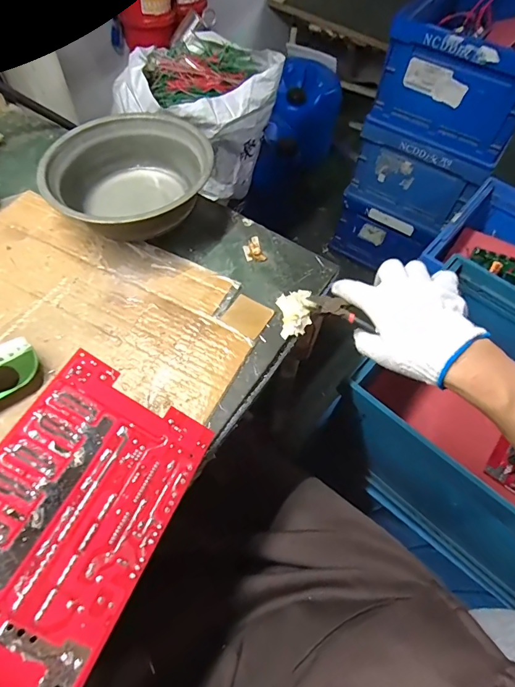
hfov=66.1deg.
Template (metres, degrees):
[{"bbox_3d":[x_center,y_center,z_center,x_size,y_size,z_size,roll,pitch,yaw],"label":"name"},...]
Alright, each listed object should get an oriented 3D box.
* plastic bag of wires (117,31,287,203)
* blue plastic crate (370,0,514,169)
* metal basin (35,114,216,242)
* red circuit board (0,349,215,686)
[{"bbox_3d":[-0.132,-0.504,0.919,0.238,0.273,0.314,37,63,16],"label":"plastic bag of wires"},{"bbox_3d":[0.598,-0.789,1.083,0.354,0.228,0.564,28,61,12],"label":"blue plastic crate"},{"bbox_3d":[-0.152,-0.191,0.478,0.181,0.071,0.181,2,59,-3],"label":"metal basin"},{"bbox_3d":[-0.126,0.113,0.272,0.126,0.004,0.186,36,58,-11],"label":"red circuit board"}]

